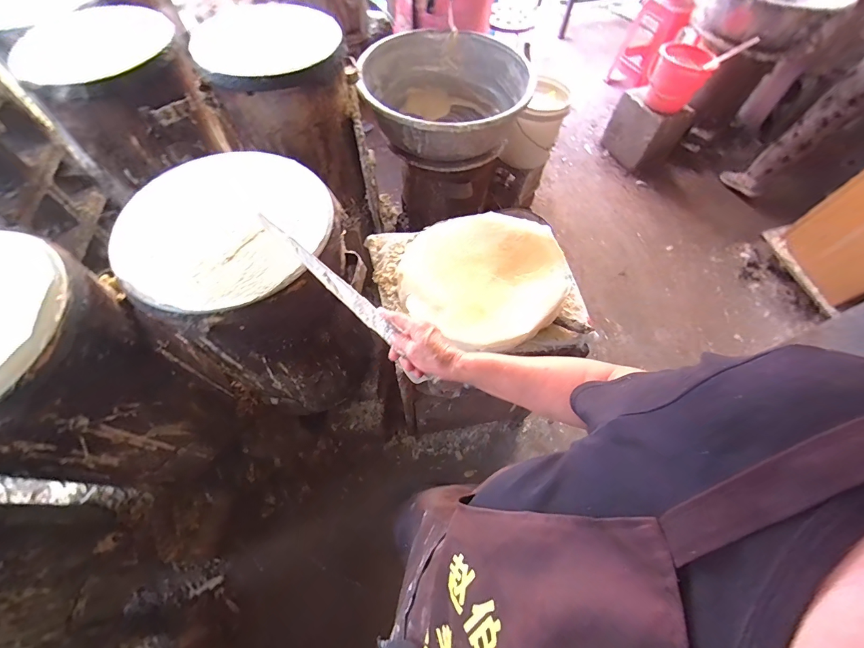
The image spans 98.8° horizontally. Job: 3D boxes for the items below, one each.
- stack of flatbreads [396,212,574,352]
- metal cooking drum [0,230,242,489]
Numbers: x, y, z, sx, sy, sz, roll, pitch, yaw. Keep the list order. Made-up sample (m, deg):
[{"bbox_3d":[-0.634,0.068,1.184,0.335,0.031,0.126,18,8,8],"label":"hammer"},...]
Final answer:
[{"bbox_3d":[0.121,-0.121,0.866,0.372,0.066,0.357,31,65,14],"label":"stack of flatbreads"},{"bbox_3d":[-0.751,0.140,0.817,0.343,0.596,0.340,22,63,9],"label":"metal cooking drum"}]

